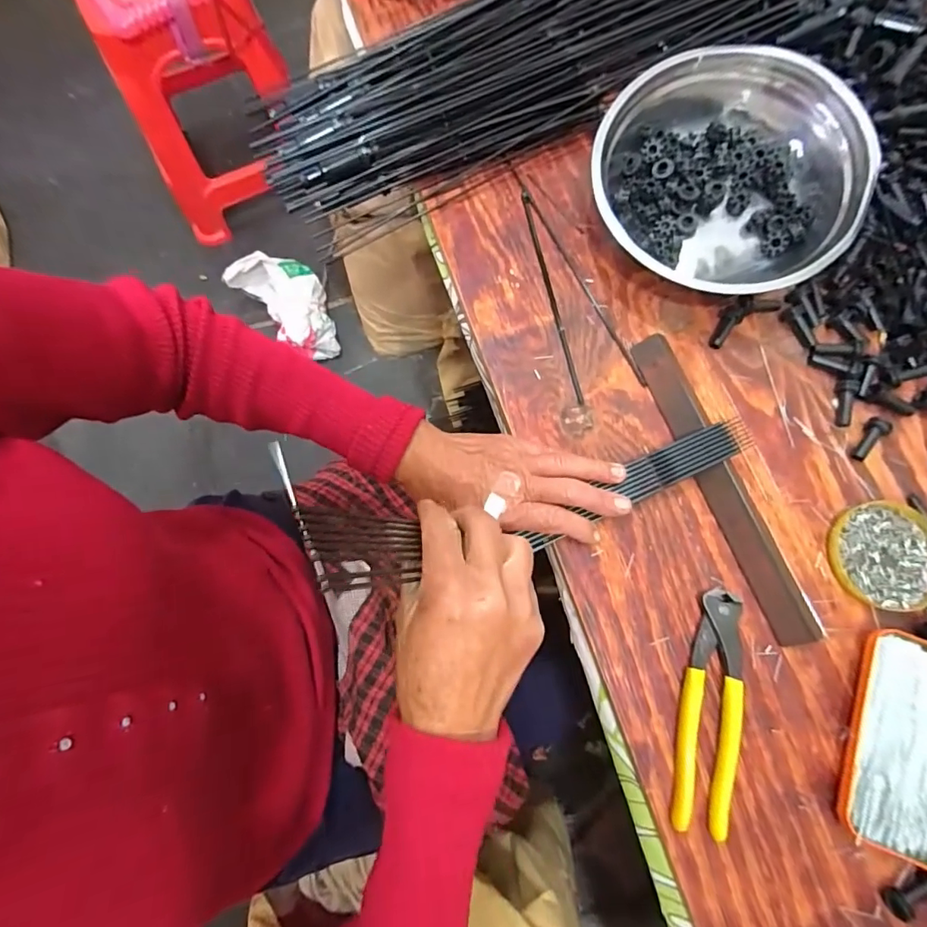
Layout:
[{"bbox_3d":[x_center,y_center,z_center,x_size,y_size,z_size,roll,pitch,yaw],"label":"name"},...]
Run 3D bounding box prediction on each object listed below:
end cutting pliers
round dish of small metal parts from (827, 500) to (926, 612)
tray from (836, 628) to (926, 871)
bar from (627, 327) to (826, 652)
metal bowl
[{"bbox_3d":[0.181,0.178,0.372,0.037,0.015,0.164,12,76,2],"label":"end cutting pliers"},{"bbox_3d":[0.334,0.073,0.400,0.083,0.010,0.081,0,76,-1],"label":"round dish of small metal parts"},{"bbox_3d":[0.319,0.200,0.361,0.074,0.022,0.144,22,76,5],"label":"tray"},{"bbox_3d":[0.208,0.014,0.412,0.027,0.017,0.264,-20,77,-6],"label":"bar"},{"bbox_3d":[0.232,-0.248,0.440,0.195,0.093,0.214,0,76,-1],"label":"metal bowl"}]

